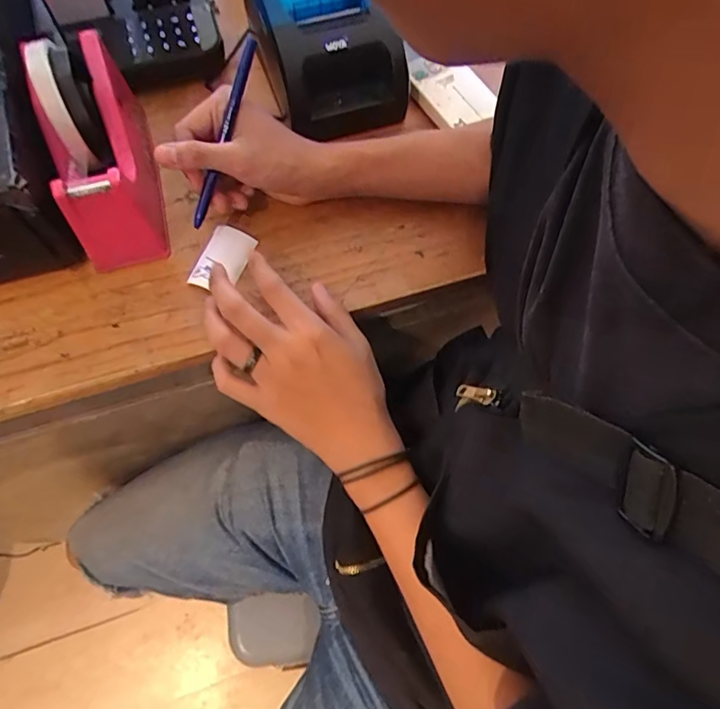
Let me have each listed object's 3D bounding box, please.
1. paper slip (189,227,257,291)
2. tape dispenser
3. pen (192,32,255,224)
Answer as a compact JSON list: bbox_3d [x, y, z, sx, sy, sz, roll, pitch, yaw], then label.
[{"bbox_3d":[-0.111,-0.077,0.403,0.034,0.004,0.059,23,68,1],"label":"paper slip"},{"bbox_3d":[-0.194,-0.153,0.370,0.055,0.109,0.144,-13,71,-8],"label":"tape dispenser"},{"bbox_3d":[-0.098,-0.158,0.364,0.007,0.010,0.135,23,99,7],"label":"pen"}]

